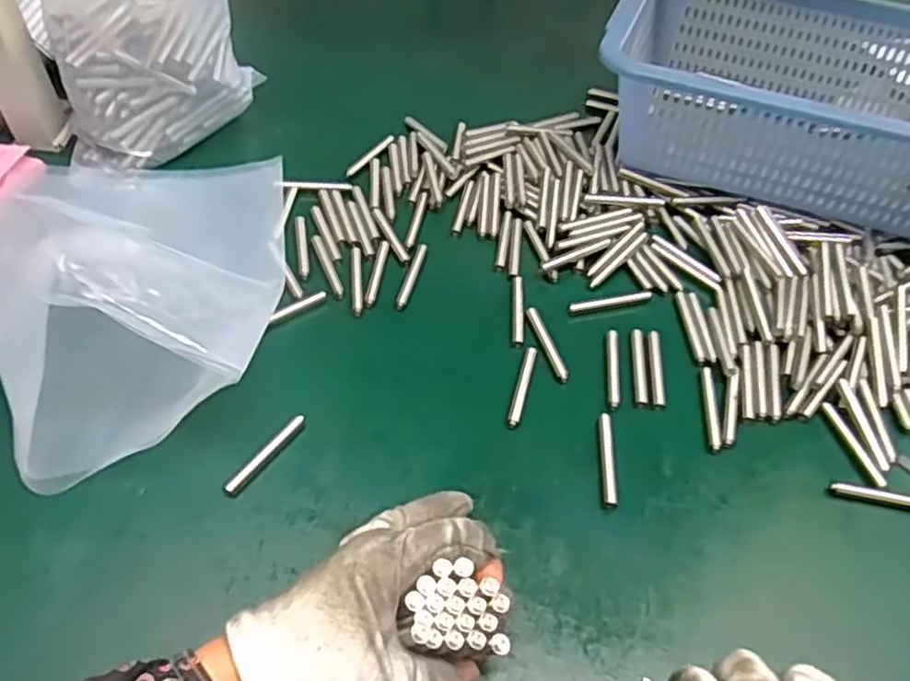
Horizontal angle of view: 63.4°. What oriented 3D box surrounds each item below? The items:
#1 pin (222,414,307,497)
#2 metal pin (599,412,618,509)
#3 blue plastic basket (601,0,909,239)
[{"bbox_3d":[-0.104,0.062,0.405,0.008,0.004,0.059,30,56,20],"label":"pin"},{"bbox_3d":[0.086,0.066,0.412,0.008,0.005,0.059,5,51,1],"label":"metal pin"},{"bbox_3d":[0.264,-0.189,0.553,0.286,0.094,0.219,20,53,13],"label":"blue plastic basket"}]

